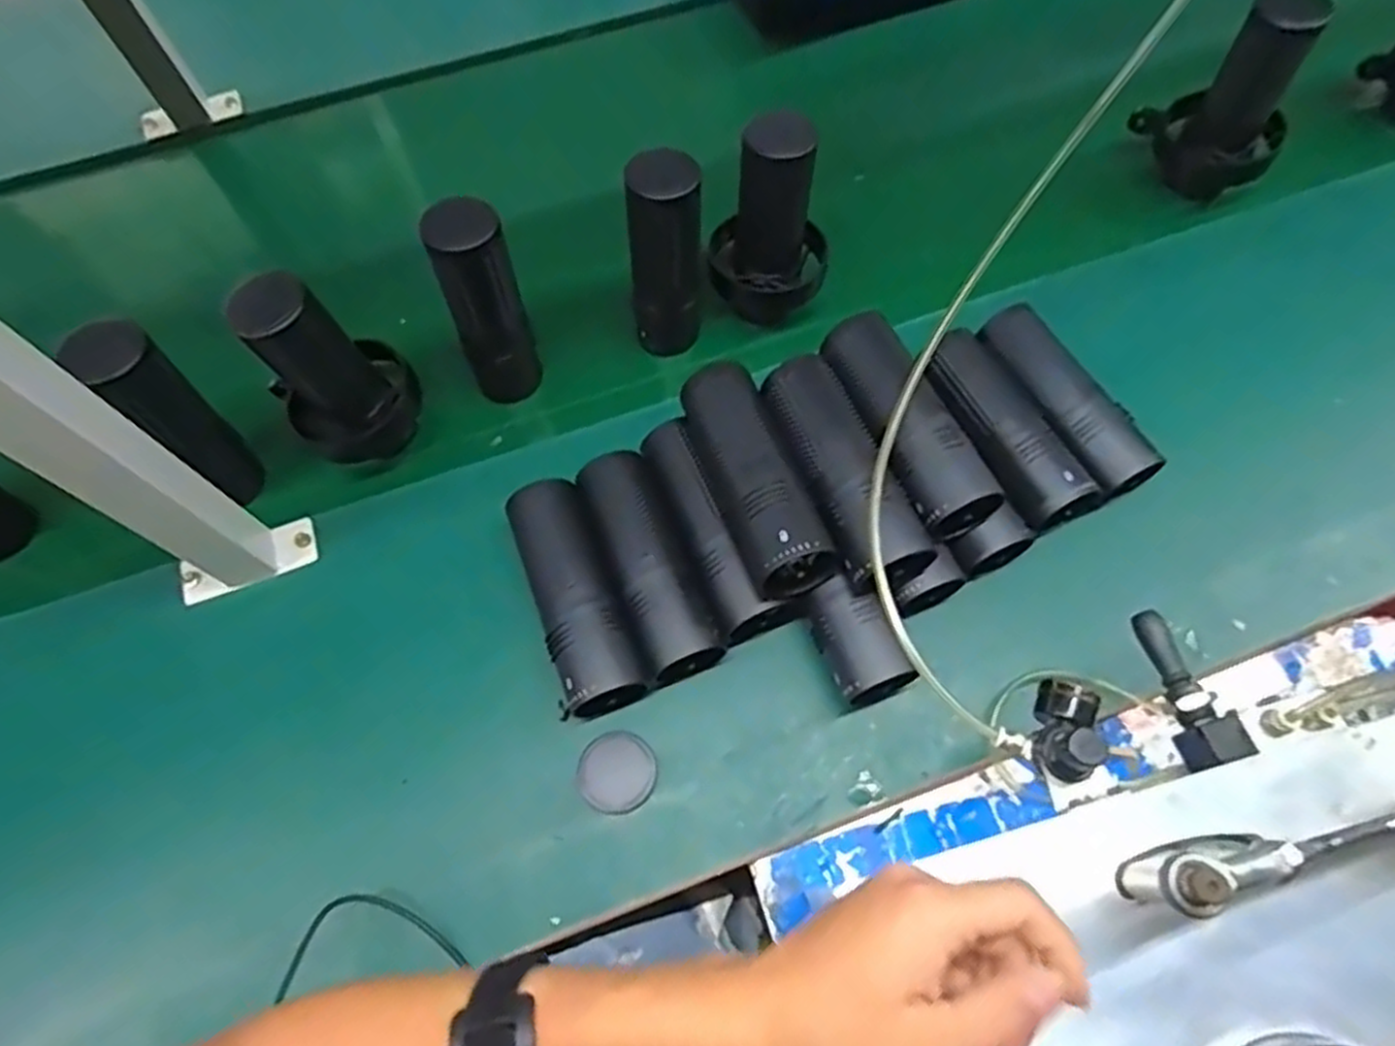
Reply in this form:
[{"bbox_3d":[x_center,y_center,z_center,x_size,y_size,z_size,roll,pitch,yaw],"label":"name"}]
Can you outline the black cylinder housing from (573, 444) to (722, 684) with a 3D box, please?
[{"bbox_3d":[-0.036,0.030,0.549,0.053,0.047,0.164,-22,67,-8],"label":"black cylinder housing"}]

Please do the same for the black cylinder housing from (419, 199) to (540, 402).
[{"bbox_3d":[-0.160,-0.162,0.591,0.059,0.168,0.043,-22,66,-7],"label":"black cylinder housing"}]

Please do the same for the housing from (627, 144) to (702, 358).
[{"bbox_3d":[-0.025,-0.206,0.605,0.058,0.165,0.060,-4,65,1],"label":"housing"}]

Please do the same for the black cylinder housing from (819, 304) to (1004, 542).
[{"bbox_3d":[0.138,-0.071,0.528,0.062,0.050,0.164,-20,67,-7],"label":"black cylinder housing"}]

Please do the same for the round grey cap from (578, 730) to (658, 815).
[{"bbox_3d":[-0.053,0.167,0.516,0.051,0.005,0.051,-1,65,3],"label":"round grey cap"}]

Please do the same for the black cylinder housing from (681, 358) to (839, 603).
[{"bbox_3d":[0.035,-0.036,0.515,0.054,0.046,0.167,-19,67,-7],"label":"black cylinder housing"}]

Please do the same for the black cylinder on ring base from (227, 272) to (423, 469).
[{"bbox_3d":[-0.273,-0.115,0.570,0.090,0.167,0.092,-40,69,-15],"label":"black cylinder on ring base"}]

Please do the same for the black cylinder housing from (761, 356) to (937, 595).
[{"bbox_3d":[0.096,-0.035,0.511,0.057,0.046,0.167,-22,67,-8],"label":"black cylinder housing"}]

